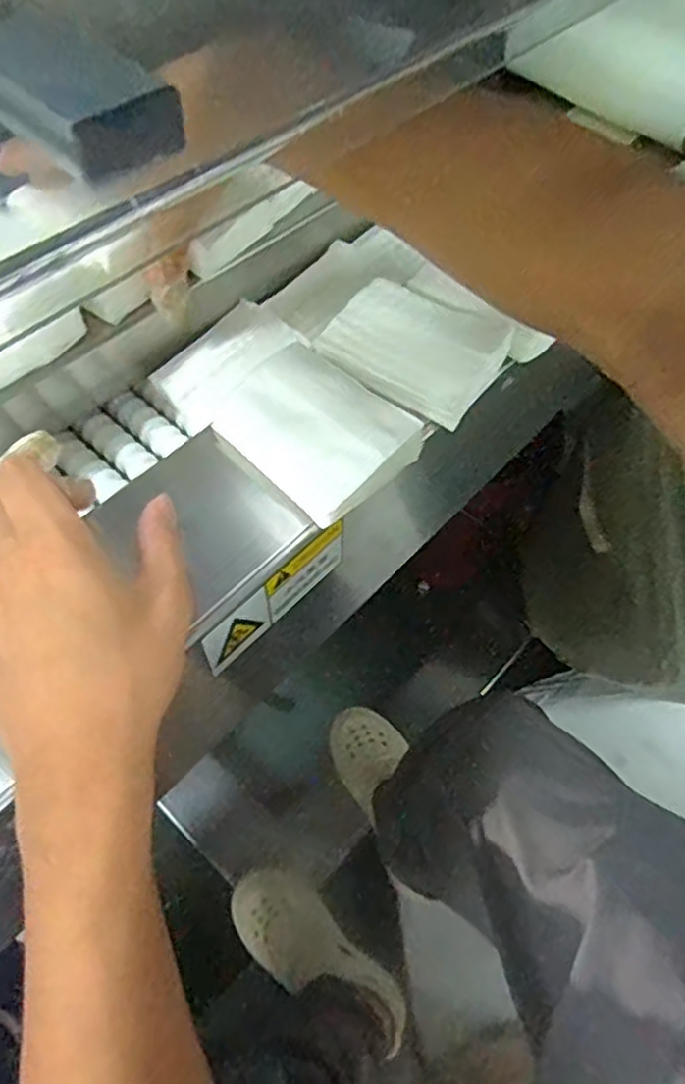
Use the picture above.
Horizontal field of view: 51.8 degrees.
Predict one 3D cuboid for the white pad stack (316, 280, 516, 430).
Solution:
[{"bbox_3d":[0.045,-0.122,0.437,0.104,0.027,0.077,28,61,13],"label":"white pad stack"}]

